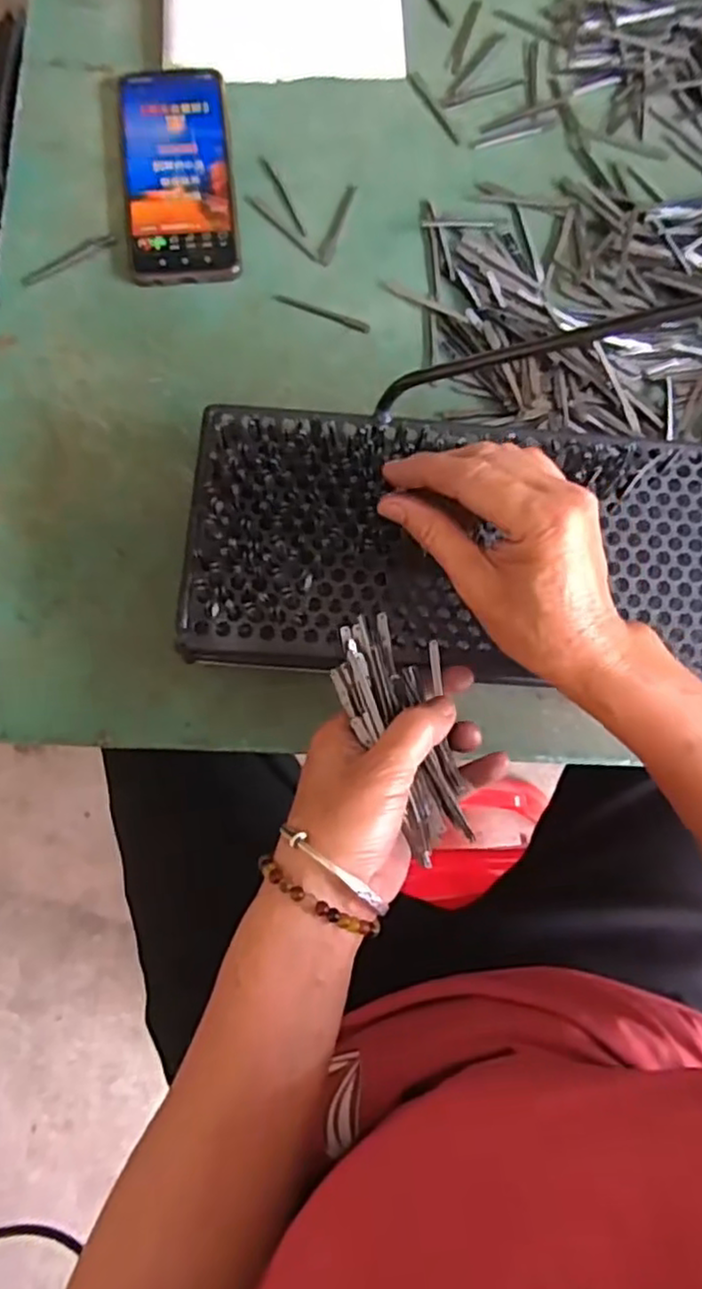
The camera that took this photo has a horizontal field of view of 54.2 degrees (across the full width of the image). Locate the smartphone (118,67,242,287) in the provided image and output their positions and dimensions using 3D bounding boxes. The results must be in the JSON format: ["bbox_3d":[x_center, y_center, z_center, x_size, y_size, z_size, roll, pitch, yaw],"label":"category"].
[{"bbox_3d":[-0.120,-0.331,0.480,0.074,0.009,0.168,-7,81,-3],"label":"smartphone"}]

